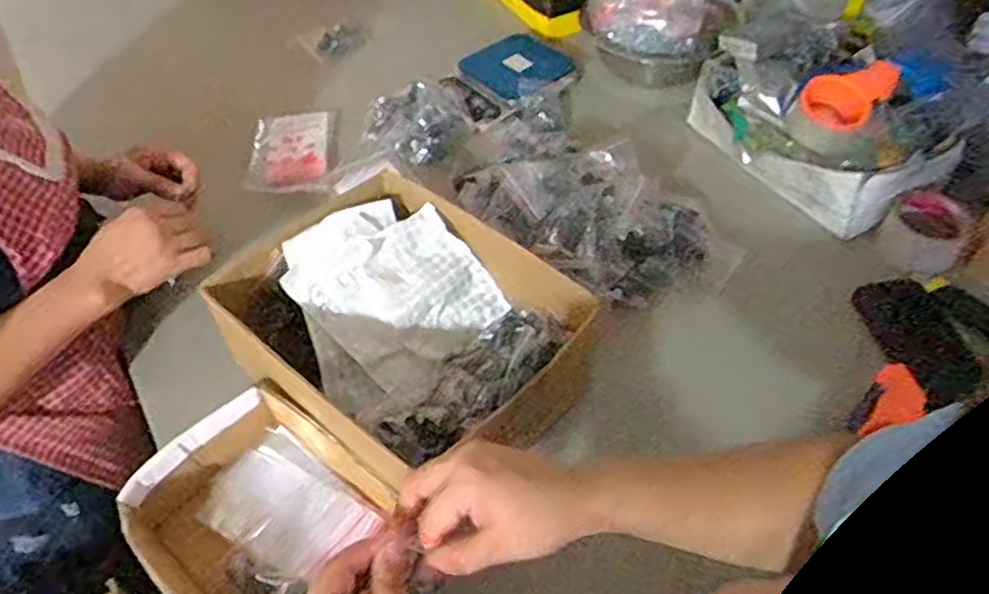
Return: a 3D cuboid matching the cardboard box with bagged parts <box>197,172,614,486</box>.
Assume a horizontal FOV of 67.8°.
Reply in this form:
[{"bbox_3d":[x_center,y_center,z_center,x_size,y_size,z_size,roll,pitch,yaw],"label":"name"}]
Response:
[{"bbox_3d":[-0.104,0.031,0.756,0.309,0.113,0.258,32,57,26],"label":"cardboard box with bagged parts"}]

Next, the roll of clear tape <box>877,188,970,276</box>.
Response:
[{"bbox_3d":[0.510,-0.078,0.870,0.080,0.056,0.083,-1,49,1],"label":"roll of clear tape"}]

